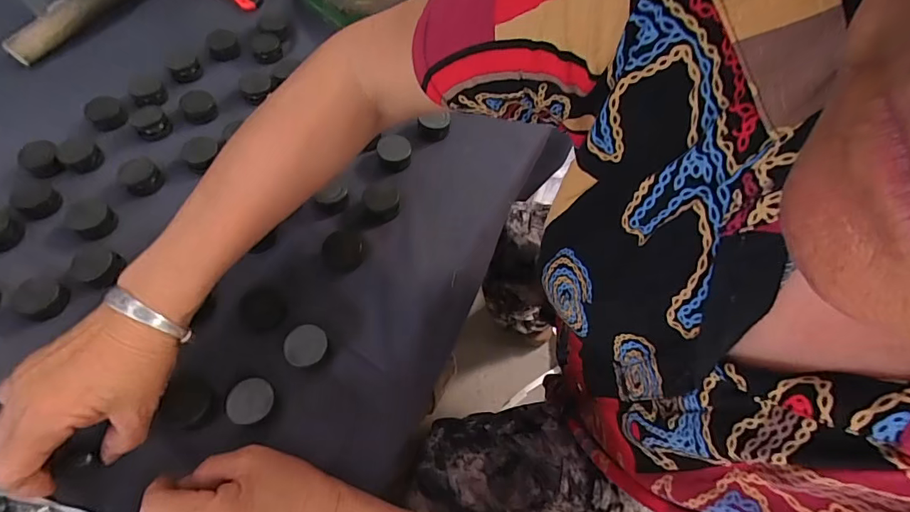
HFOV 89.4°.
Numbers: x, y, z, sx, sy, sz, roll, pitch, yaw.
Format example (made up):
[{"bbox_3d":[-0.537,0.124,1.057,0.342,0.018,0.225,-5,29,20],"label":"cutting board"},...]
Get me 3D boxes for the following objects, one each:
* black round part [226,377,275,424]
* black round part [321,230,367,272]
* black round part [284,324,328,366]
[{"bbox_3d":[-0.145,0.105,0.330,0.029,0.018,0.031,0,60,0],"label":"black round part"},{"bbox_3d":[-0.095,-0.004,0.394,0.034,0.016,0.034,0,60,0],"label":"black round part"},{"bbox_3d":[-0.113,0.069,0.351,0.031,0.015,0.031,0,60,0],"label":"black round part"}]

